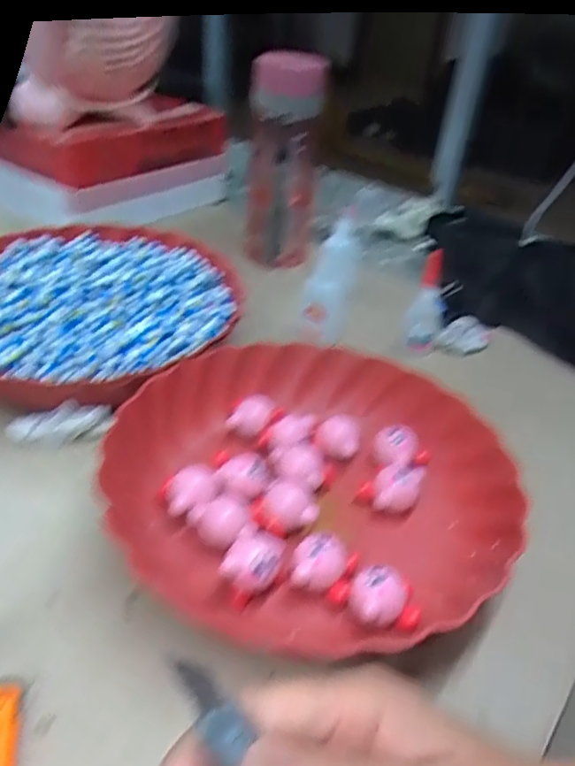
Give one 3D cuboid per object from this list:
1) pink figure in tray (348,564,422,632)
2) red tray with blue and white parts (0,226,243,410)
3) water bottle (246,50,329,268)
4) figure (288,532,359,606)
[{"bbox_3d":[0.051,0.115,0.320,0.033,0.026,0.026,4,36,-4],"label":"pink figure in tray"},{"bbox_3d":[-0.164,-0.067,0.498,0.222,0.045,0.237,27,41,26],"label":"red tray with blue and white parts"},{"bbox_3d":[-0.004,-0.225,0.630,0.070,0.204,0.066,4,36,-4],"label":"water bottle"},{"bbox_3d":[0.020,0.099,0.334,0.034,0.024,0.029,12,36,7],"label":"figure"}]

